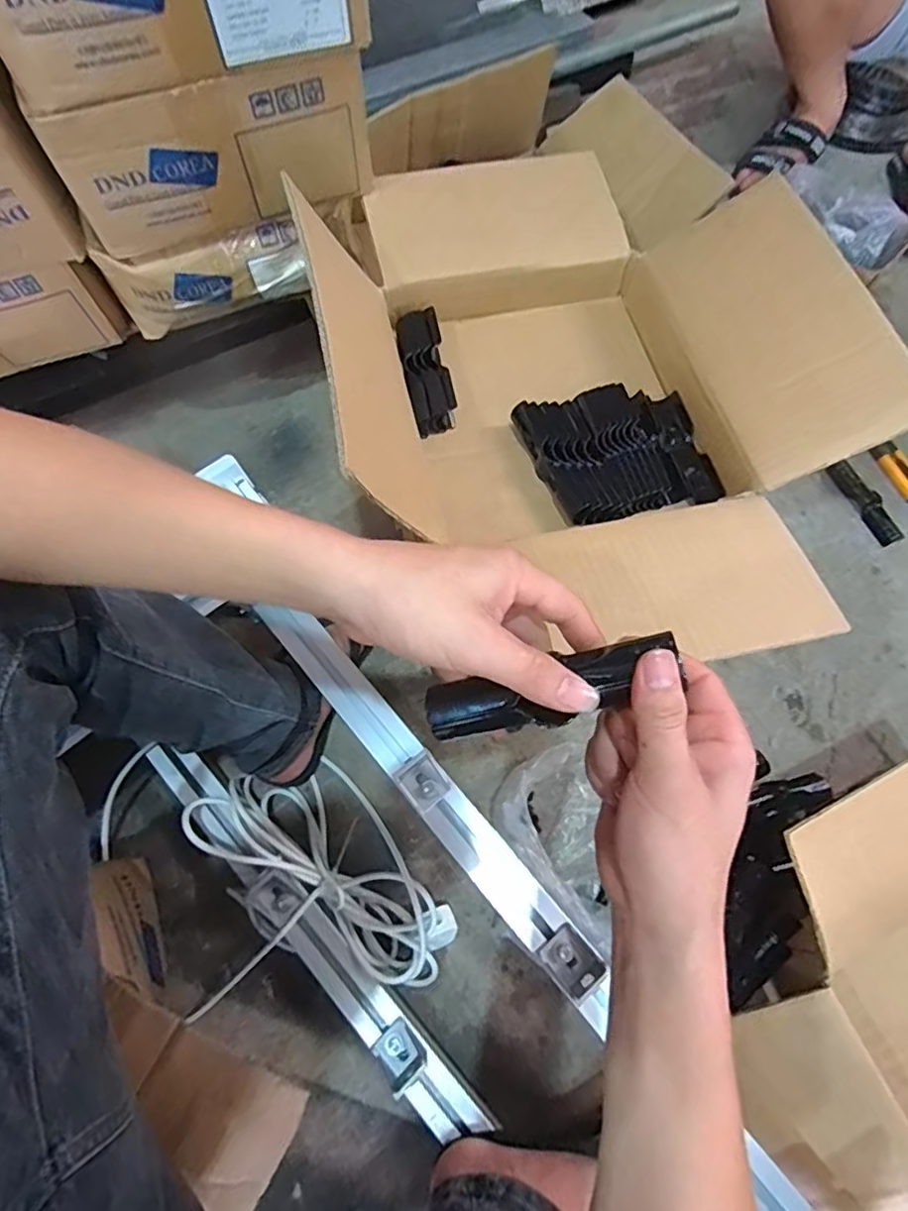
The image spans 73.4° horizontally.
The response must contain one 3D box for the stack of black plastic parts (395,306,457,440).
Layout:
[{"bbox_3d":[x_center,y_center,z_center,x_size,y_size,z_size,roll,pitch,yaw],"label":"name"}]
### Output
[{"bbox_3d":[-0.028,-0.229,0.608,0.046,0.037,0.136,-11,69,-5],"label":"stack of black plastic parts"}]

